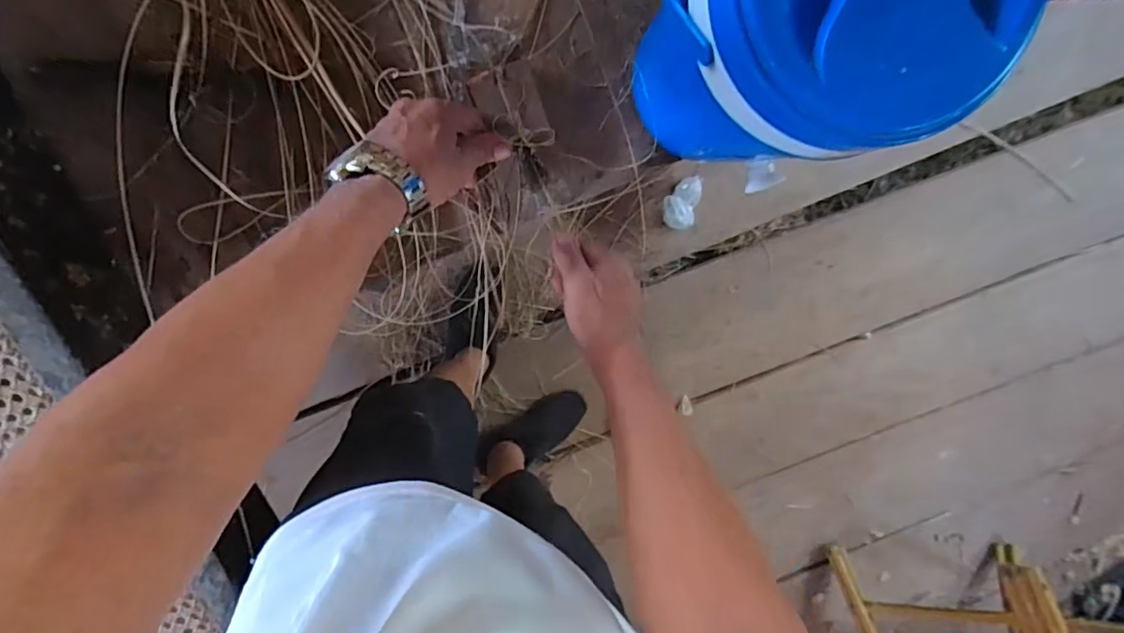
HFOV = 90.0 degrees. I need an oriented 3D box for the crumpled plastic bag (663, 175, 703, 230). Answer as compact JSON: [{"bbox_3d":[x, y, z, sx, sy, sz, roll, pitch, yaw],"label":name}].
[{"bbox_3d":[0.259,-0.248,1.218,0.072,0.034,0.112,8,99,-7],"label":"crumpled plastic bag"}]

